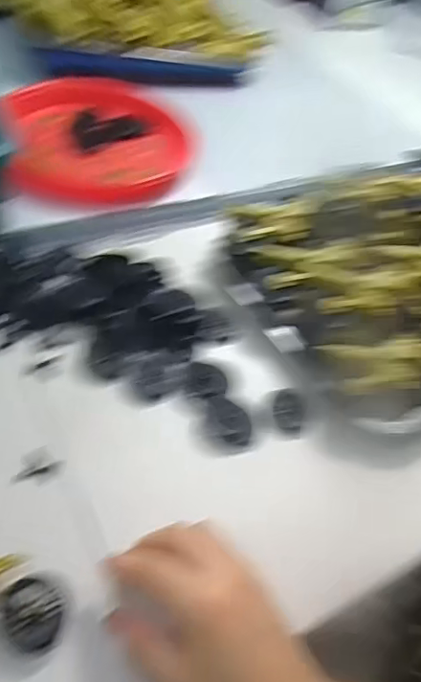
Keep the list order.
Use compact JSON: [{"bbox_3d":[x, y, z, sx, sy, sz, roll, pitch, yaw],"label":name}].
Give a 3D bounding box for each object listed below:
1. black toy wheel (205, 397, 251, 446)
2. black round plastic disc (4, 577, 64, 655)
[{"bbox_3d":[0.014,0.062,0.408,0.036,0.008,0.033,17,48,4],"label":"black toy wheel"},{"bbox_3d":[-0.099,0.152,0.298,0.030,0.009,0.037,-18,55,-25],"label":"black round plastic disc"}]

